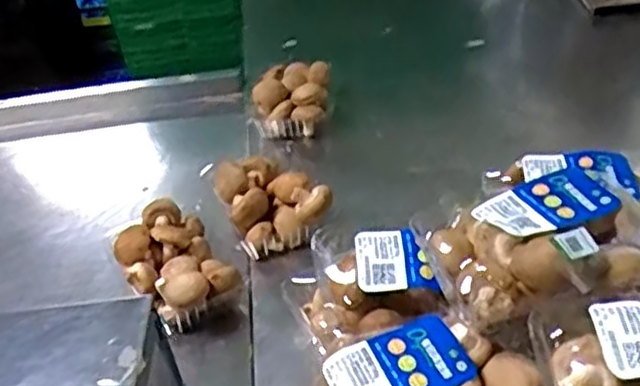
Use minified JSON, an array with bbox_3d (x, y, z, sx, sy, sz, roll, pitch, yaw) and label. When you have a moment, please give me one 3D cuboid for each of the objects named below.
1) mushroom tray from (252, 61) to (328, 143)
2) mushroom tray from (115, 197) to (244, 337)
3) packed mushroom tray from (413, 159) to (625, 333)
[{"bbox_3d":[-0.040,-0.141,1.023,0.107,0.070,0.152,0,38,8],"label":"mushroom tray"},{"bbox_3d":[-0.161,0.081,0.763,0.105,0.080,0.158,-23,40,-20],"label":"mushroom tray"},{"bbox_3d":[0.159,0.045,0.526,0.147,0.065,0.104,-11,37,-5],"label":"packed mushroom tray"}]

